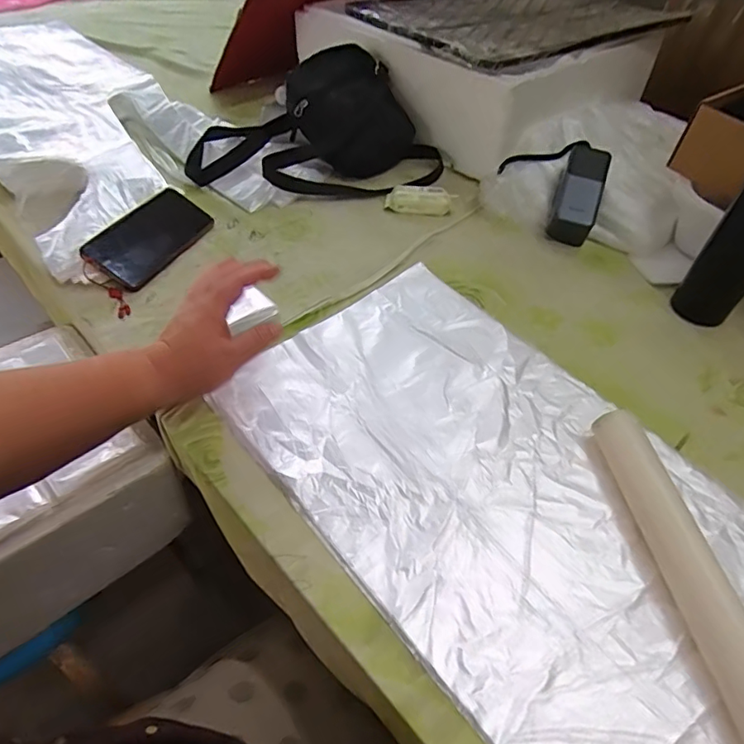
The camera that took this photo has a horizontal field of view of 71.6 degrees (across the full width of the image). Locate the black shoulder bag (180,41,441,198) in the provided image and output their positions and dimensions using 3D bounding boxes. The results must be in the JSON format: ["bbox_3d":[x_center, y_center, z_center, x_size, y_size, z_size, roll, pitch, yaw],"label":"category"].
[{"bbox_3d":[-0.085,-0.373,0.776,0.383,0.128,0.195,3,49,0],"label":"black shoulder bag"}]

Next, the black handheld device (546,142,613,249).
[{"bbox_3d":[0.286,-0.253,0.708,0.058,0.043,0.154,17,78,14],"label":"black handheld device"}]

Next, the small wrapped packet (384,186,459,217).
[{"bbox_3d":[0.070,-0.249,0.746,0.099,0.025,0.043,7,47,2],"label":"small wrapped packet"}]

